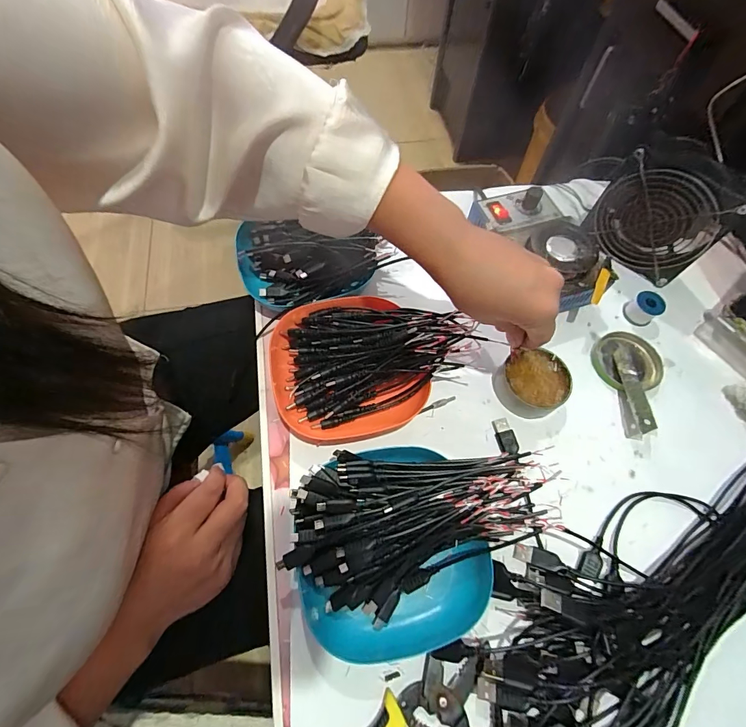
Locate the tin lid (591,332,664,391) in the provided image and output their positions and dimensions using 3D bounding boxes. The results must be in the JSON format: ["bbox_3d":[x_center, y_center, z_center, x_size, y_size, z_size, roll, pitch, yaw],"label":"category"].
[{"bbox_3d":[0.265,-0.002,0.402,0.068,0.008,0.066,1,64,-1],"label":"tin lid"}]

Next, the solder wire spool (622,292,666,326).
[{"bbox_3d":[0.295,-0.060,0.422,0.031,0.026,0.031,1,64,-1],"label":"solder wire spool"}]

